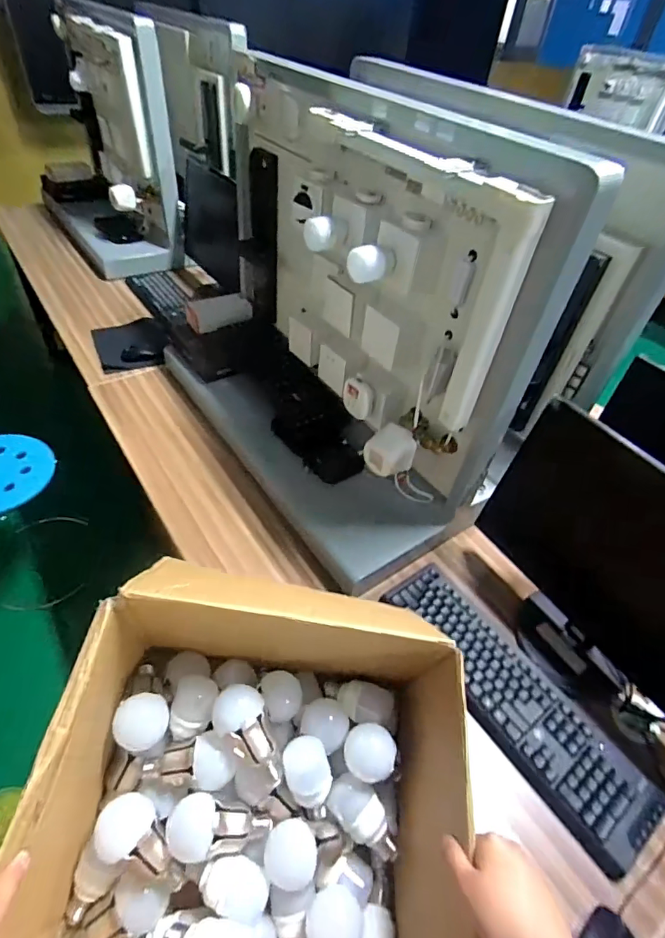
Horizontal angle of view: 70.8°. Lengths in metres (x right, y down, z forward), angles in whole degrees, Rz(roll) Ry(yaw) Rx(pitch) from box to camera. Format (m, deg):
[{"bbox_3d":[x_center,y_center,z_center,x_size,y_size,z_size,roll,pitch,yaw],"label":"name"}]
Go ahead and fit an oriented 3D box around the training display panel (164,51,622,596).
[{"bbox_3d":[-0.050,-0.288,0.911,0.280,0.665,0.859,-16,41,-29],"label":"training display panel"}]

